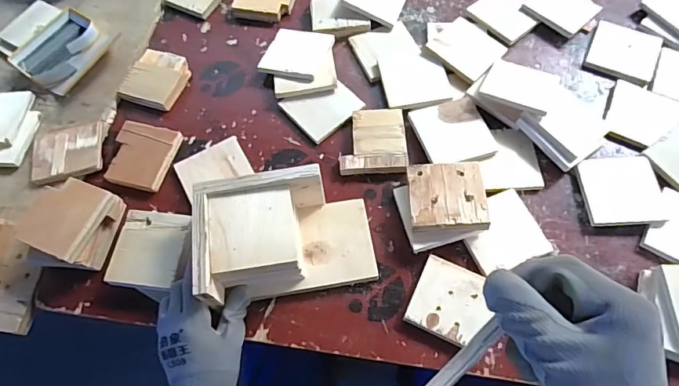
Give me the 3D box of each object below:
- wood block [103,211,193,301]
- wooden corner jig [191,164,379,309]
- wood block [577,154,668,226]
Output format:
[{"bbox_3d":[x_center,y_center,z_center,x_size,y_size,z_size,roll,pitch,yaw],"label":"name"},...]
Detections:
[{"bbox_3d":[-0.222,0.070,0.529,0.090,0.015,0.102,5,65,5],"label":"wood block"},{"bbox_3d":[-0.060,0.046,0.501,0.188,0.088,0.120,-14,64,-4],"label":"wooden corner jig"},{"bbox_3d":[0.353,-0.005,0.556,0.090,0.011,0.093,-1,64,3],"label":"wood block"}]

